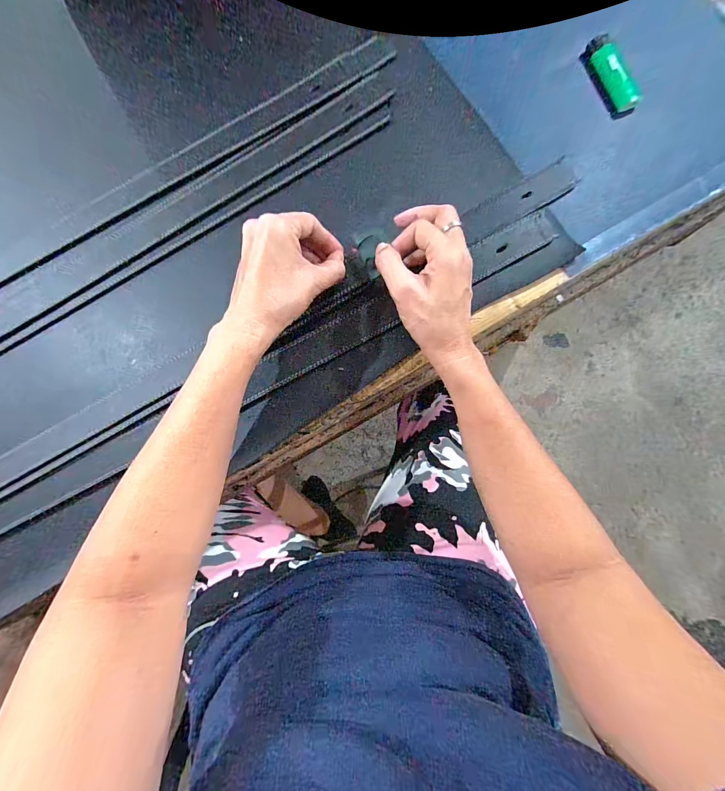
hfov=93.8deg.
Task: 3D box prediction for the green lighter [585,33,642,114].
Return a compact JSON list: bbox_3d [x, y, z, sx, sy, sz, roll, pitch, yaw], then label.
[{"bbox_3d":[0.249,-0.320,0.338,0.024,0.010,0.078,-22,83,-1],"label":"green lighter"}]

